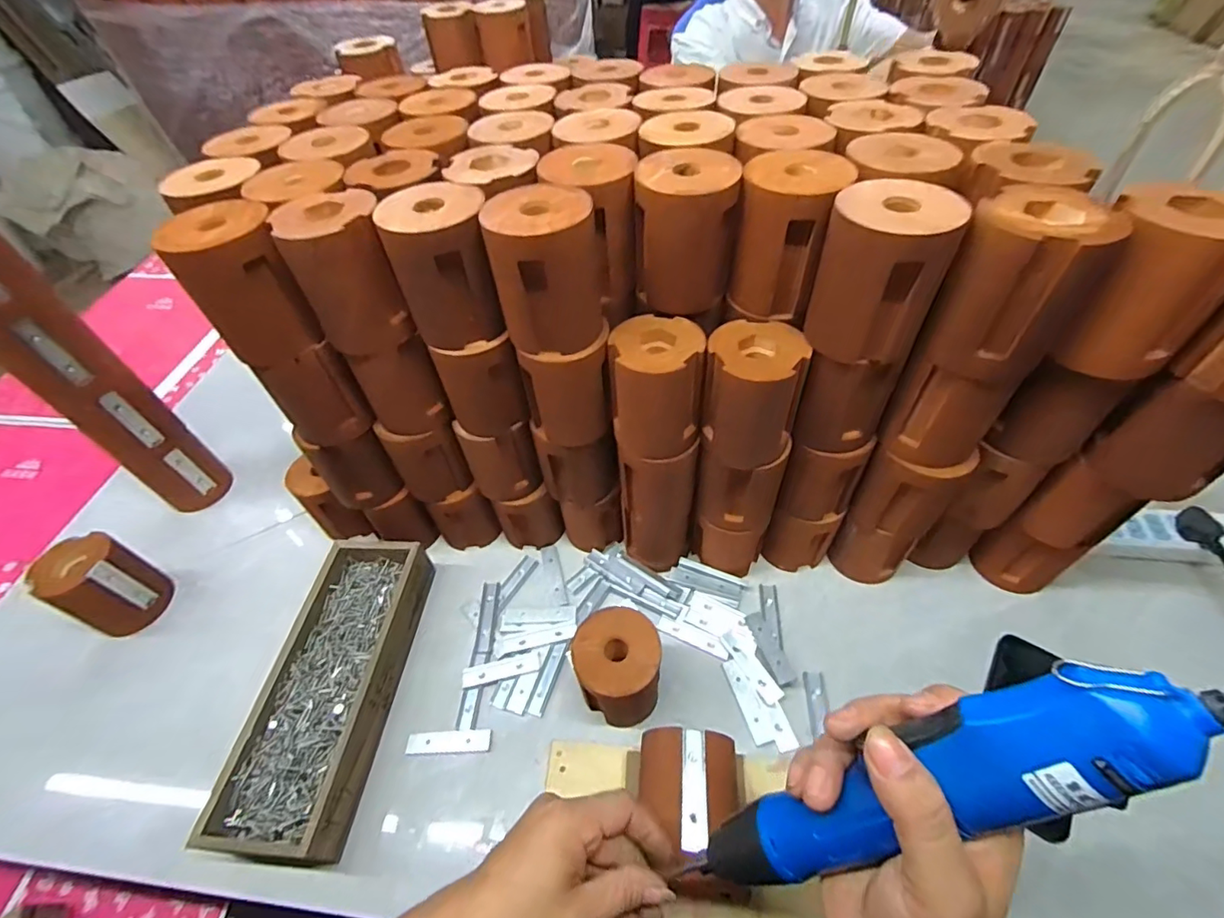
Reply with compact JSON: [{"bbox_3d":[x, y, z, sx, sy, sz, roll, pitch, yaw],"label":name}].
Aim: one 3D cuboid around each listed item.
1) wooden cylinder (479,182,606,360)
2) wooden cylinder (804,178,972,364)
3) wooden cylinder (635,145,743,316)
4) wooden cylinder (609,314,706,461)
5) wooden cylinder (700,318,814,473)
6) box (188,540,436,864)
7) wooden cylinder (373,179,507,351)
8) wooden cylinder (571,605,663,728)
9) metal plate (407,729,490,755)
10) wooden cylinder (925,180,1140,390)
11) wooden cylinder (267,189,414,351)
[{"bbox_3d":[-0.049,-0.144,0.401,0.081,0.101,0.079,-4,51,1],"label":"wooden cylinder"},{"bbox_3d":[0.189,-0.131,0.371,0.080,0.099,0.083,19,55,19],"label":"wooden cylinder"},{"bbox_3d":[0.058,-0.183,0.426,0.077,0.100,0.077,1,51,5],"label":"wooden cylinder"},{"bbox_3d":[0.037,-0.062,0.453,0.076,0.097,0.079,-5,51,1],"label":"wooden cylinder"},{"bbox_3d":[0.117,-0.054,0.441,0.078,0.096,0.082,3,51,7],"label":"wooden cylinder"},{"bbox_3d":[-0.276,0.219,0.525,0.109,0.063,0.284,2,51,6],"label":"box"},{"bbox_3d":[-0.131,-0.154,0.416,0.078,0.099,0.082,-16,52,-9],"label":"wooden cylinder"},{"bbox_3d":[0.007,0.200,0.494,0.079,0.101,0.084,3,52,7],"label":"wooden cylinder"},{"bbox_3d":[-0.158,0.274,0.506,0.079,0.004,0.019,-5,51,1],"label":"metal plate"},{"bbox_3d":[0.272,-0.115,0.356,0.077,0.108,0.077,-37,58,-23],"label":"wooden cylinder"},{"bbox_3d":[-0.208,-0.148,0.417,0.073,0.102,0.074,-17,52,-9],"label":"wooden cylinder"}]

